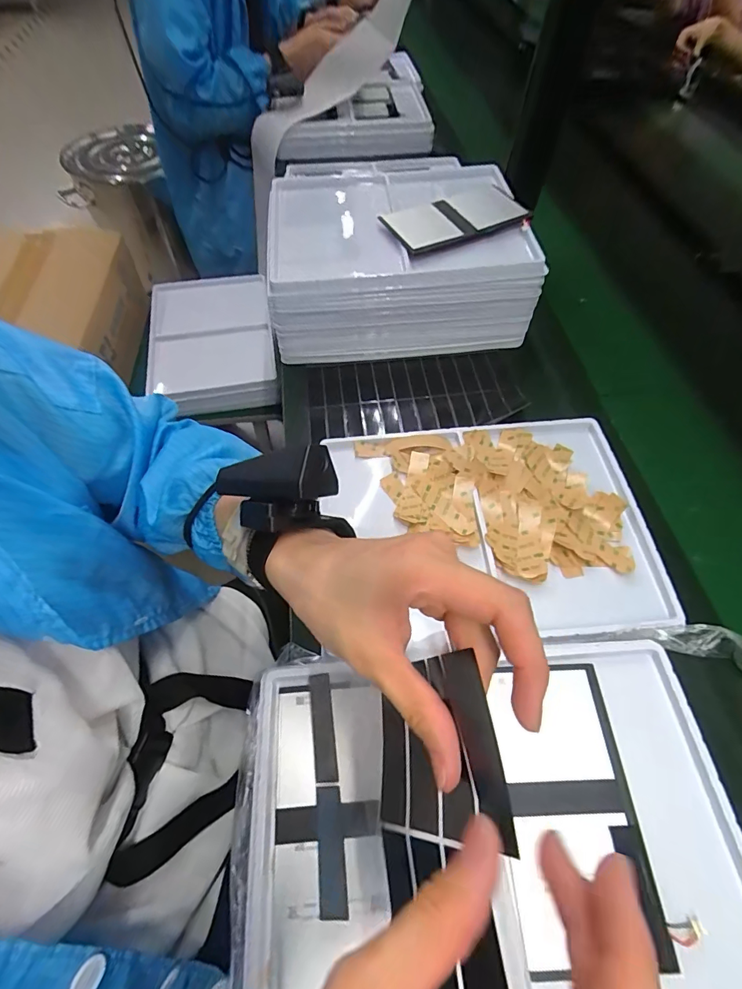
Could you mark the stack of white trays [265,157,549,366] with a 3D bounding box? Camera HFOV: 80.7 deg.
[{"bbox_3d":[0.030,-0.336,0.618,0.321,0.143,0.297,-1,58,-3],"label":"stack of white trays"}]

